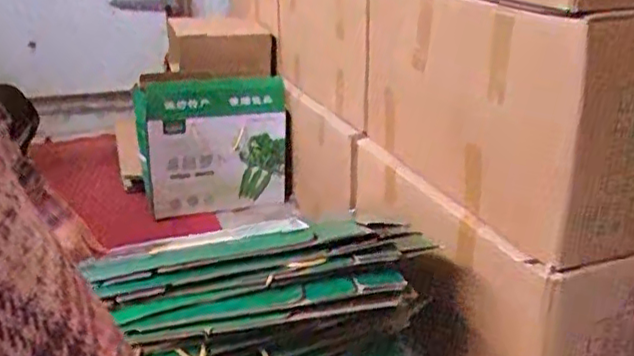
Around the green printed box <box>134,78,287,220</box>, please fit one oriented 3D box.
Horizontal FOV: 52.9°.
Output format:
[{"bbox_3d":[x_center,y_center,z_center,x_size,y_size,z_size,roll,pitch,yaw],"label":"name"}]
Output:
[{"bbox_3d":[-0.267,-0.079,1.709,0.372,0.341,0.115,-5,20,-30],"label":"green printed box"}]

